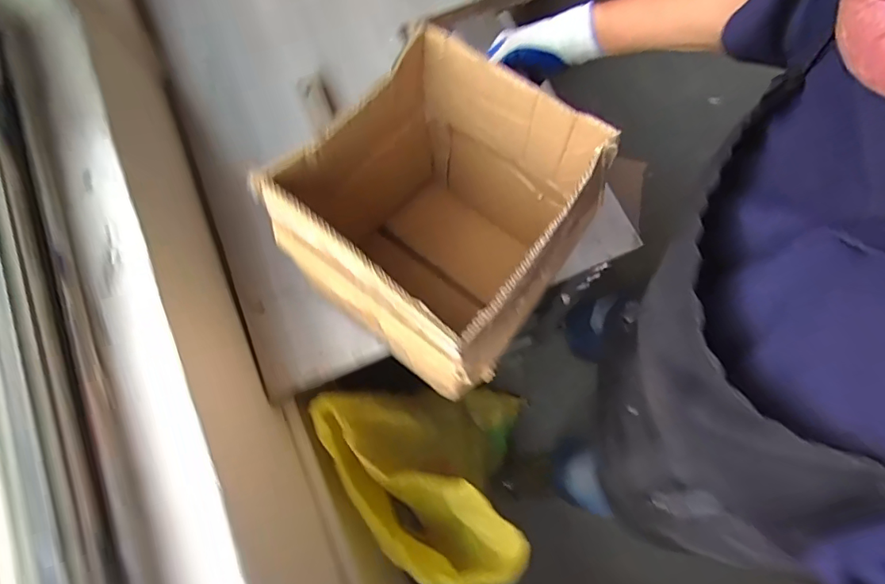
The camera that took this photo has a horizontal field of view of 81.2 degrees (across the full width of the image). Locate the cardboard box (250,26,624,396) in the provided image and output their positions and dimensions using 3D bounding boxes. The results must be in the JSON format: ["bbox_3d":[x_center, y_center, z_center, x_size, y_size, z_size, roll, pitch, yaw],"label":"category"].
[{"bbox_3d":[0.002,-0.070,0.621,0.248,0.318,0.252,36,77,13],"label":"cardboard box"}]

